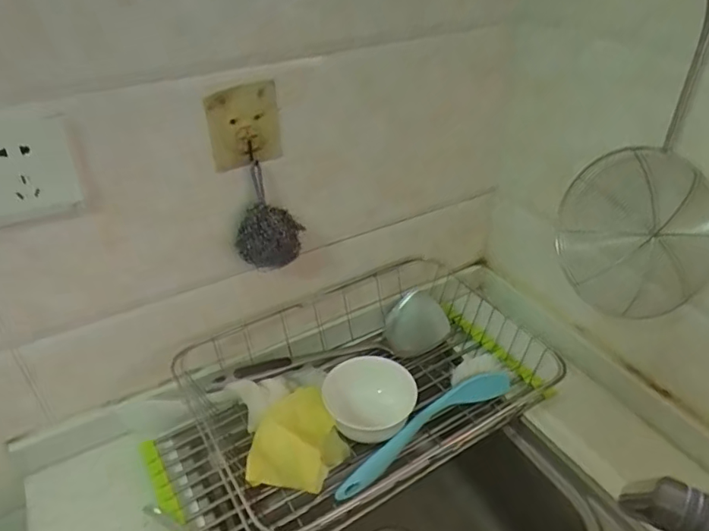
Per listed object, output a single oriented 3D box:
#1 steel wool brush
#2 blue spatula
[{"bbox_3d":[-0.096,-0.044,0.597,0.068,0.125,0.046,-20,39,-23],"label":"steel wool brush"},{"bbox_3d":[0.078,0.187,0.620,0.241,0.049,0.038,-21,40,-25],"label":"blue spatula"}]

